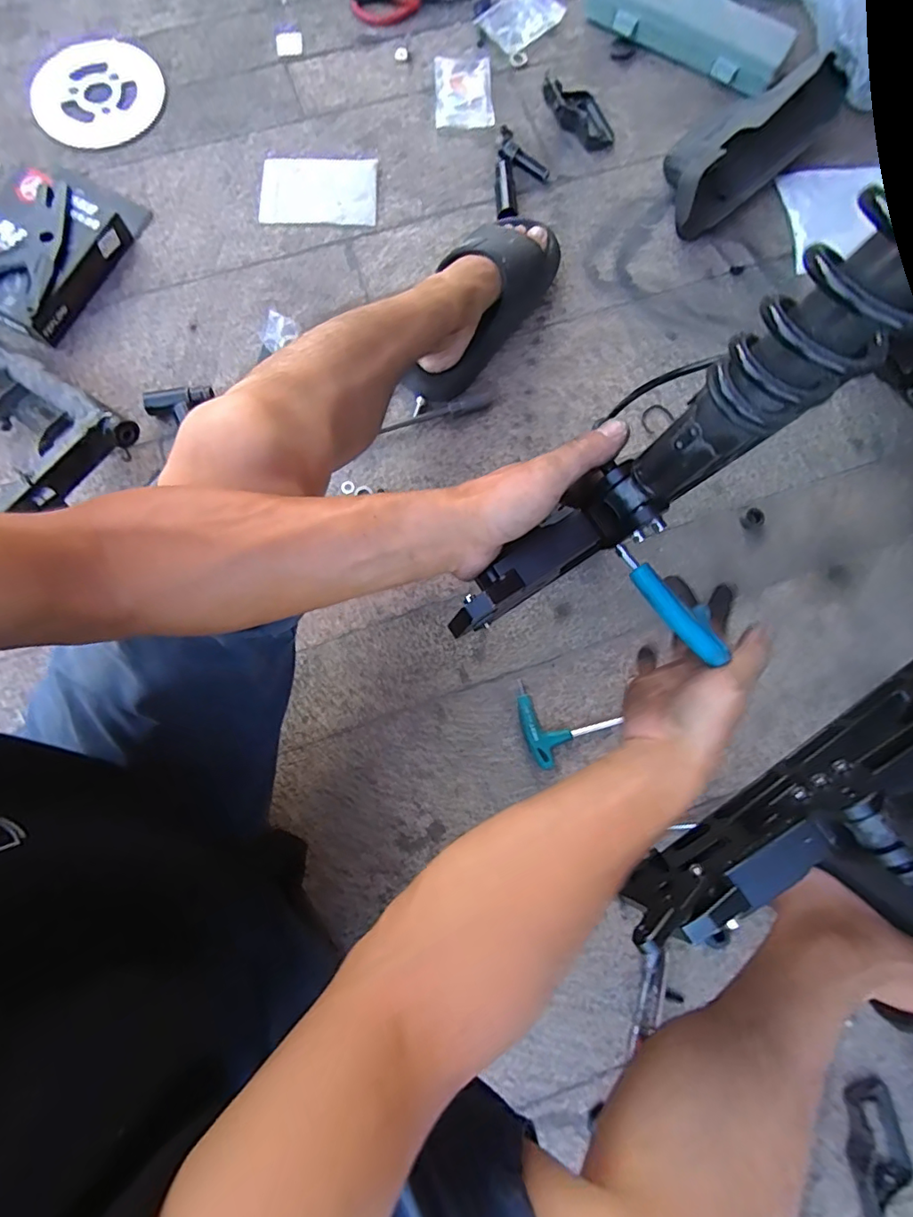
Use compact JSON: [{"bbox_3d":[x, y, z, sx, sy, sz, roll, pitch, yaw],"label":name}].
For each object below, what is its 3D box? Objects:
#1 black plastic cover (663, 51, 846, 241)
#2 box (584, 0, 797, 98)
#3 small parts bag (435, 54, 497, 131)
[{"bbox_3d":[0.385,-0.621,0.689,0.304,0.078,0.112,-38,83,-7],"label":"black plastic cover"},{"bbox_3d":[0.320,-0.819,0.739,0.291,0.040,0.090,30,81,4],"label":"box"},{"bbox_3d":[0.010,-0.726,0.740,0.079,0.007,0.119,-3,80,-2],"label":"small parts bag"}]

